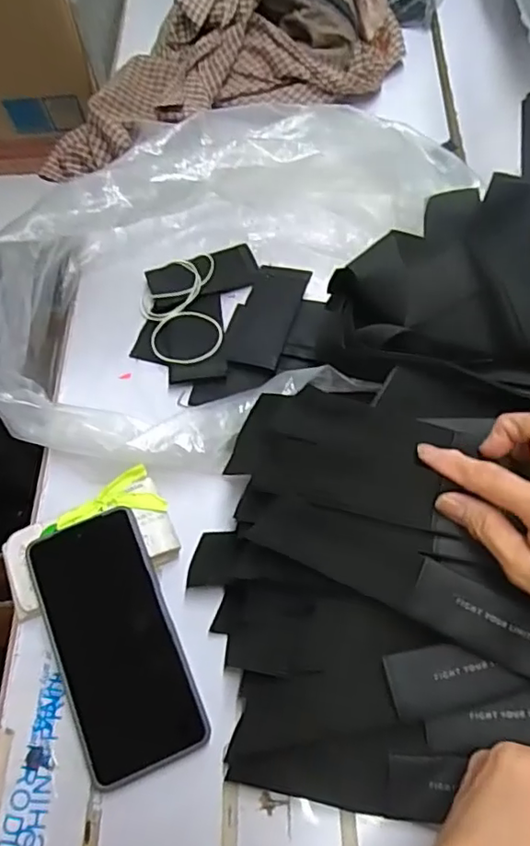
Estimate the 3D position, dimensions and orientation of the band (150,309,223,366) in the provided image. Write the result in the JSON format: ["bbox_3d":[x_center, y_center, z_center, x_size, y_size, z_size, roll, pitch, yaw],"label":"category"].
[{"bbox_3d":[-0.070,-0.076,0.514,0.063,0.005,0.056,5,66,7],"label":"band"}]

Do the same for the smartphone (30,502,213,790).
[{"bbox_3d":[-0.102,0.145,0.389,0.079,0.008,0.163,-23,71,-3],"label":"smartphone"}]

